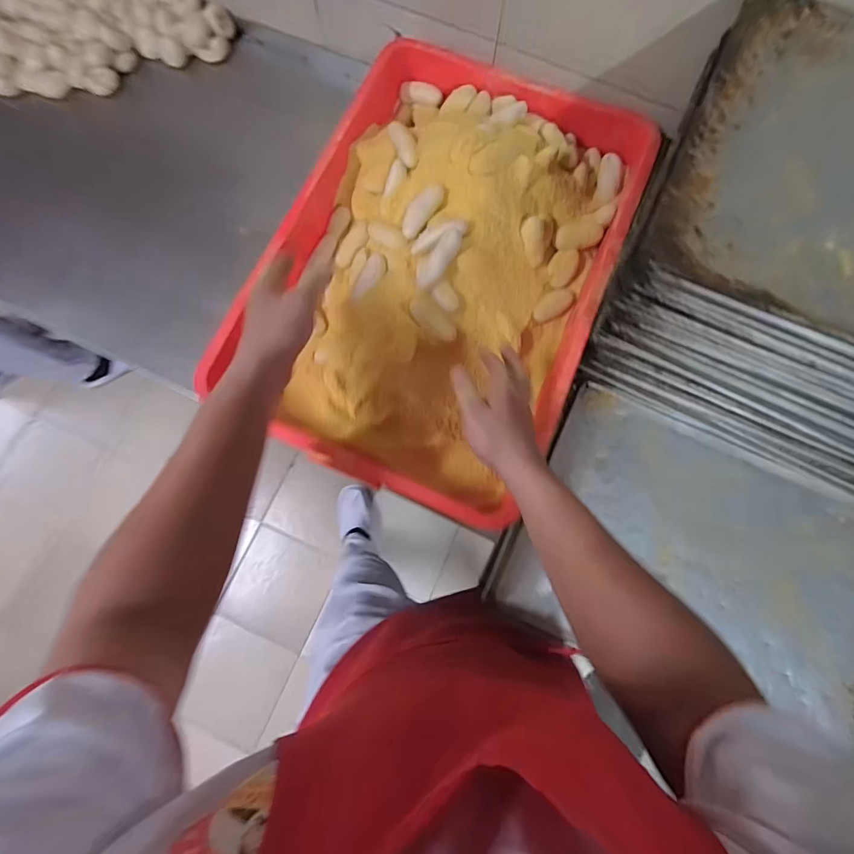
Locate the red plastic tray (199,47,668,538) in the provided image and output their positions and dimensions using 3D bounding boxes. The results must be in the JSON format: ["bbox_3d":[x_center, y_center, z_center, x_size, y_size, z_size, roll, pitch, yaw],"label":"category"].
[{"bbox_3d":[0.025,-0.219,0.579,0.412,0.110,0.608,20,79,5],"label":"red plastic tray"}]

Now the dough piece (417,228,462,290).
[{"bbox_3d":[0.015,-0.211,0.527,0.028,0.017,0.082,34,94,8],"label":"dough piece"}]

